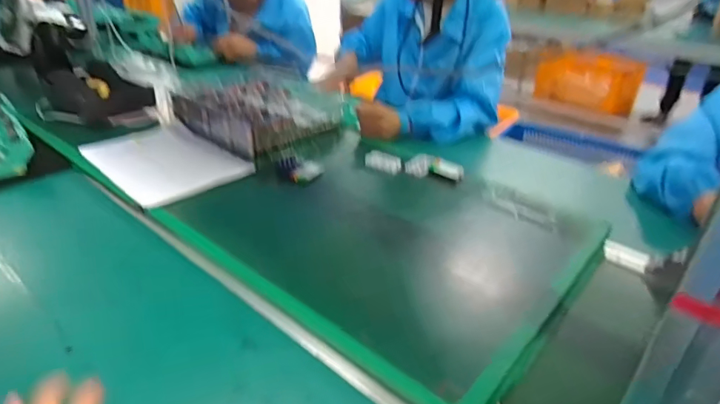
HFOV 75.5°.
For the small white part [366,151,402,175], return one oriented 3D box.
[{"bbox_3d":[0.048,-0.081,0.930,0.075,0.029,0.027,13,31,18],"label":"small white part"}]

